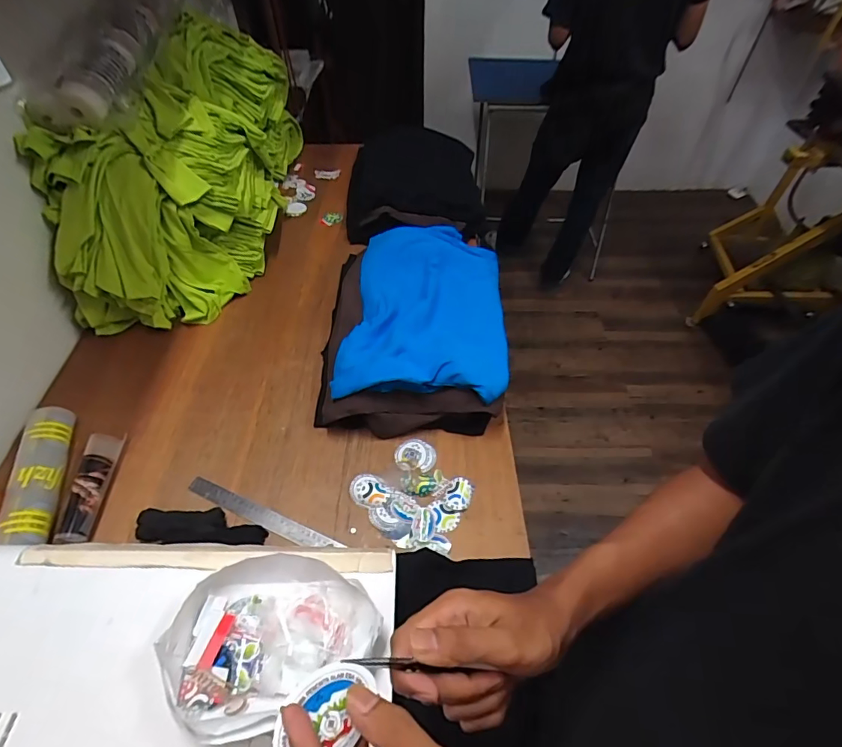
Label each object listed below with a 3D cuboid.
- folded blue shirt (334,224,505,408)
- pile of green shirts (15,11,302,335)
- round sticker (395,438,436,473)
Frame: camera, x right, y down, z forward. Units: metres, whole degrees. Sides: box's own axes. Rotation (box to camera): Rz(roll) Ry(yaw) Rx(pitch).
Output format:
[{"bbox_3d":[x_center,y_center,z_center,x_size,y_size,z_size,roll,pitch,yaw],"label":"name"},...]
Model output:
[{"bbox_3d":[0.019,-0.144,0.969,0.322,0.091,0.535,5,51,2],"label":"folded blue shirt"},{"bbox_3d":[-0.543,-0.468,1.059,0.341,0.377,0.708,3,51,1],"label":"pile of green shirts"},{"bbox_3d":[-0.010,0.145,0.809,0.071,0.008,0.066,1,51,-1],"label":"round sticker"}]

